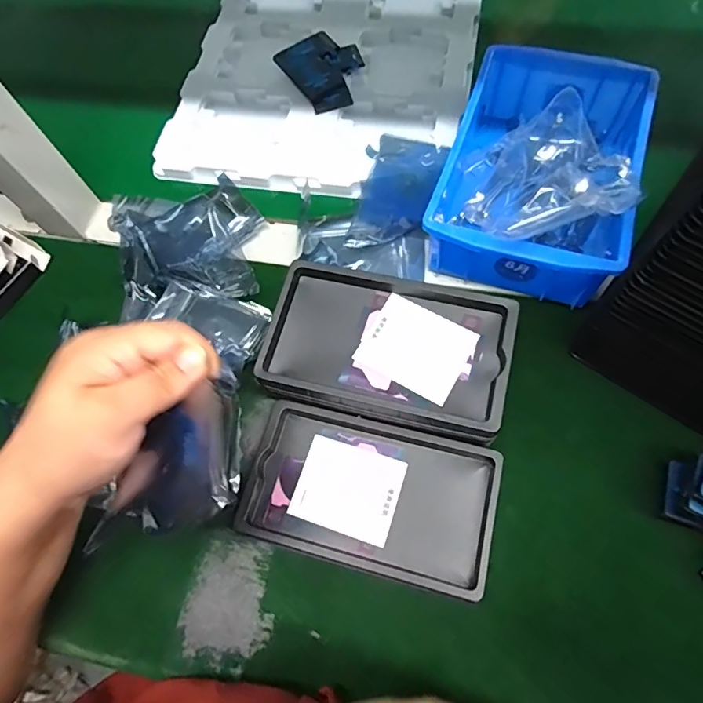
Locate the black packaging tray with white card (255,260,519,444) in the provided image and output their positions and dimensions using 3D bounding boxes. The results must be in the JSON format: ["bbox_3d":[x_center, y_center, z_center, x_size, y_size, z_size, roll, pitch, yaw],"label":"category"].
[{"bbox_3d":[0.024,-0.005,0.319,0.155,0.019,0.100,13,67,10],"label":"black packaging tray with white card"}]

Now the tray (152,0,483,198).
[{"bbox_3d":[-0.020,-0.291,0.482,0.271,0.031,0.316,8,68,7],"label":"tray"}]

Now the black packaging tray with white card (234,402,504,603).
[{"bbox_3d":[0.011,0.093,0.312,0.157,0.013,0.092,12,70,9],"label":"black packaging tray with white card"}]

